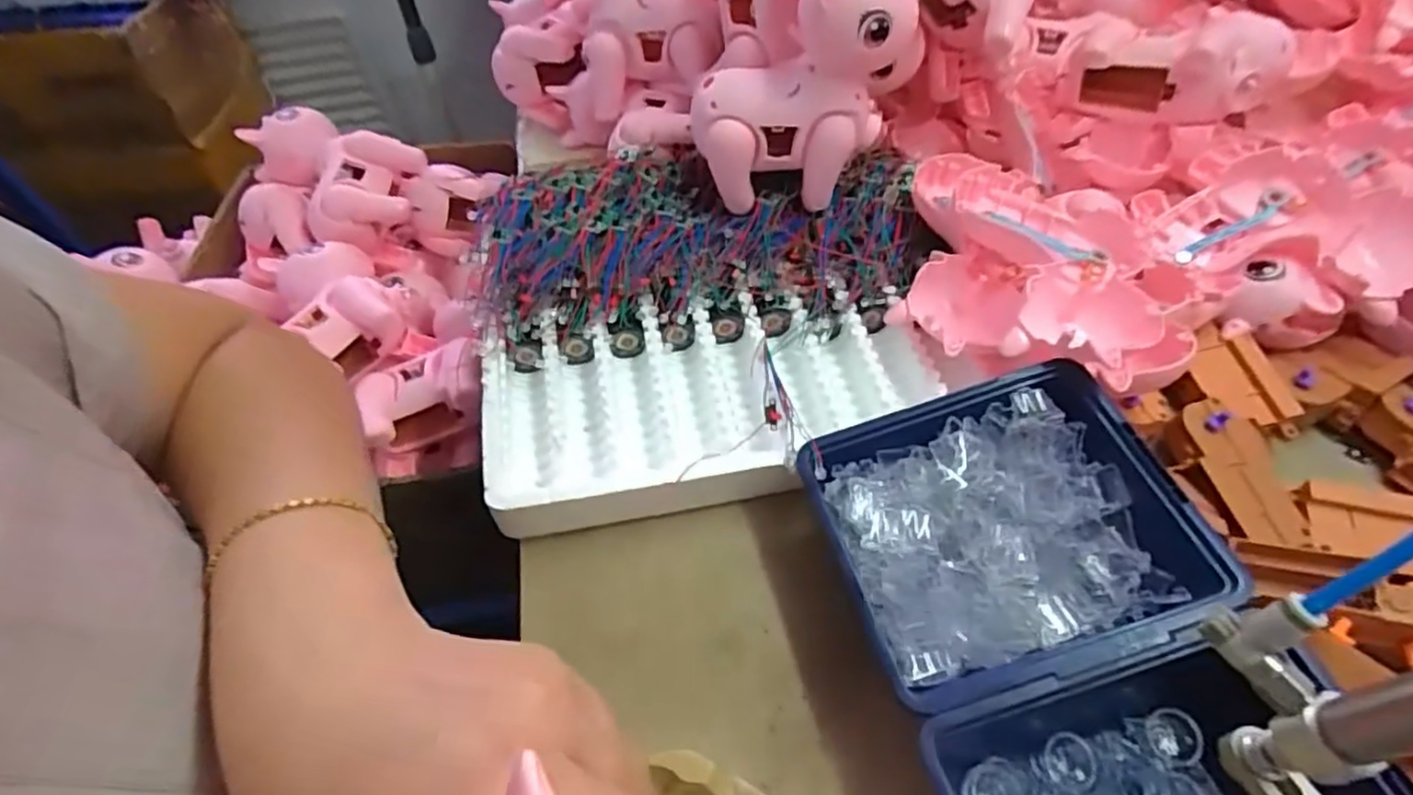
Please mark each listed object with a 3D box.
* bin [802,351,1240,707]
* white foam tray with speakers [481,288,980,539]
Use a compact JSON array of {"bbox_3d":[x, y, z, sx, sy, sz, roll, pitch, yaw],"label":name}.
[{"bbox_3d":[0.148,0.072,0.357,0.169,0.065,0.146,-13,54,-8],"label":"bin"},{"bbox_3d":[0.008,-0.002,0.434,0.278,0.042,0.173,-8,53,-4],"label":"white foam tray with speakers"}]

